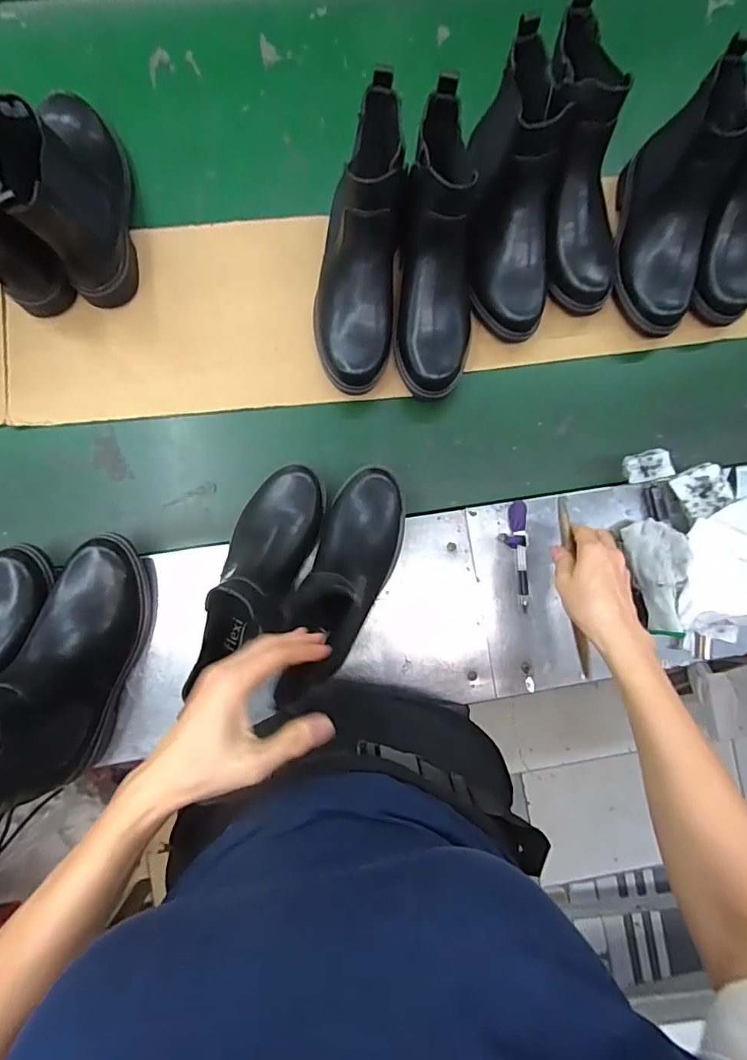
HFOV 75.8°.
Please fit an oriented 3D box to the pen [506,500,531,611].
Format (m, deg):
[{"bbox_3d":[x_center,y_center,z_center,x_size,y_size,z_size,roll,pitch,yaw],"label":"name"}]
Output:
[{"bbox_3d":[0.174,0.031,0.573,0.023,0.013,0.130,-2,85,-2],"label":"pen"}]

